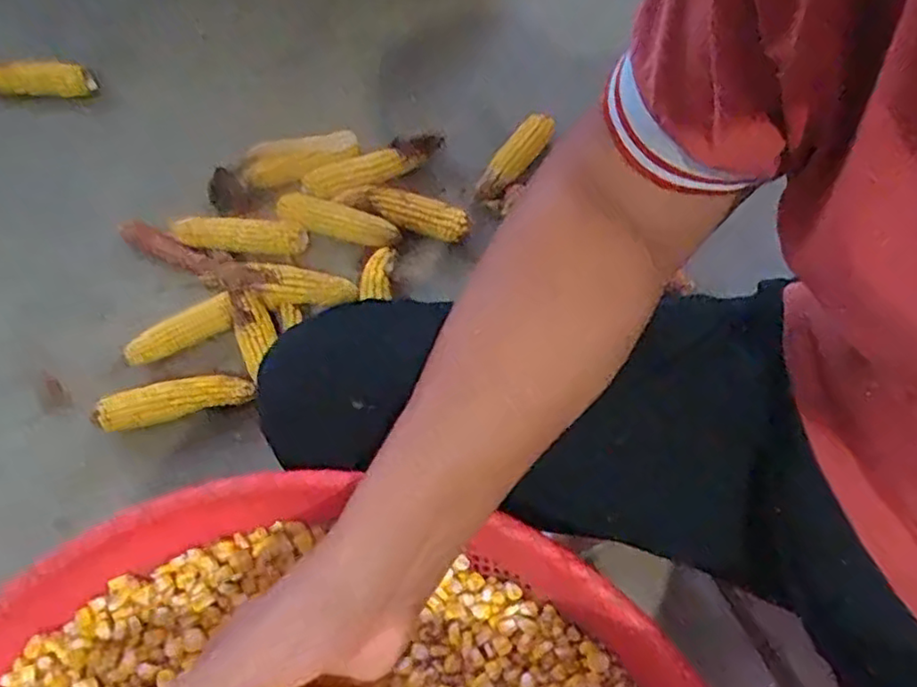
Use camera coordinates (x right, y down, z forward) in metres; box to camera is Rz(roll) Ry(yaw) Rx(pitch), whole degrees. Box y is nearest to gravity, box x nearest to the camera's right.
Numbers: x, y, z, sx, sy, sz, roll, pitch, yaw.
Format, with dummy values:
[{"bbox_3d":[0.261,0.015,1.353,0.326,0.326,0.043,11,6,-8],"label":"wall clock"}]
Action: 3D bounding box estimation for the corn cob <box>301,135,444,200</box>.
[{"bbox_3d":[-0.129,-0.267,1.020,0.212,0.046,0.051,-25,65,-10],"label":"corn cob"}]

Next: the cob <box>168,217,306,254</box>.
[{"bbox_3d":[-0.300,-0.153,0.936,0.173,0.039,0.049,2,62,-12],"label":"cob"}]

